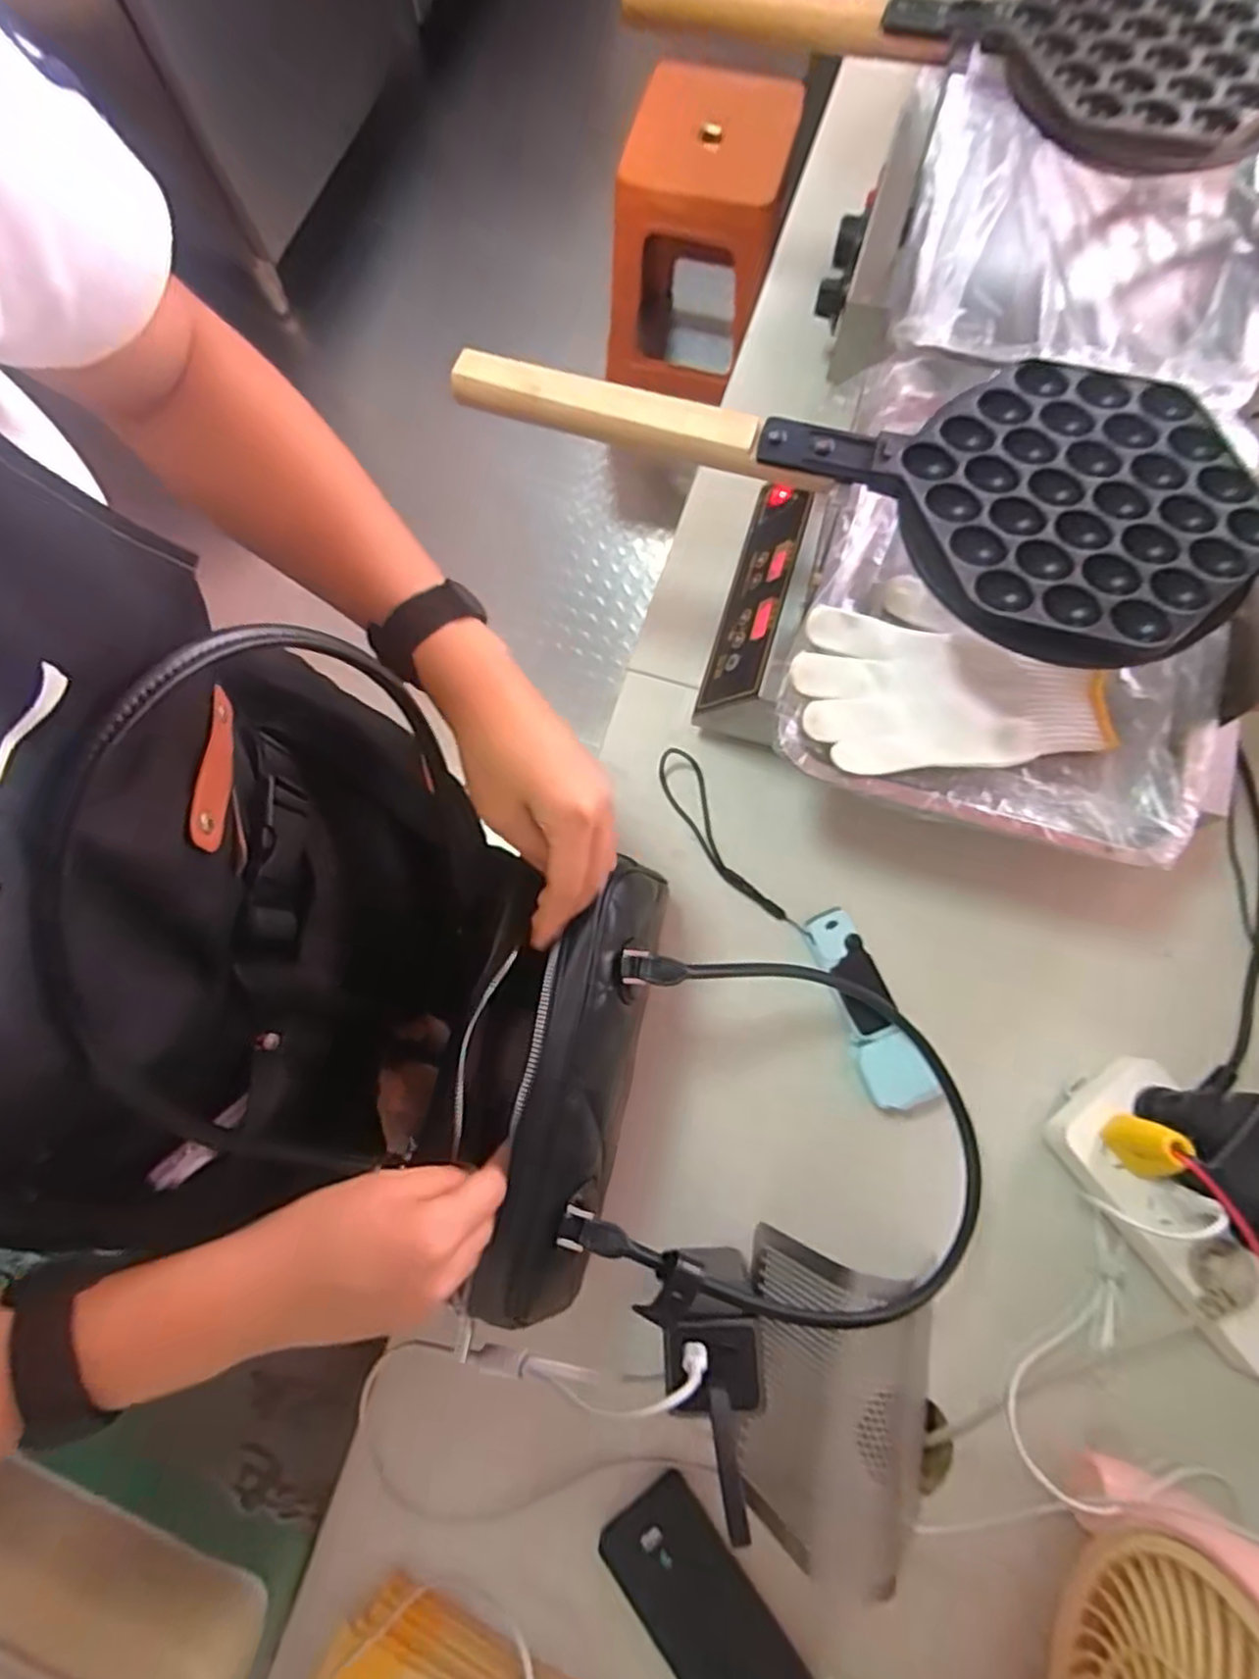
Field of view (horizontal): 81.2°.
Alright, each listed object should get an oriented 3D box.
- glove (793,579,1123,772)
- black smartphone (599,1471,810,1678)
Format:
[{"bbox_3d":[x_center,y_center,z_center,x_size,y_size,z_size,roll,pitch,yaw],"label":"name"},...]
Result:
[{"bbox_3d":[0.208,-0.111,0.487,0.192,0.017,0.132,-3,76,1],"label":"glove"},{"bbox_3d":[0.045,0.488,0.463,0.068,0.017,0.139,-35,77,-7],"label":"black smartphone"}]

